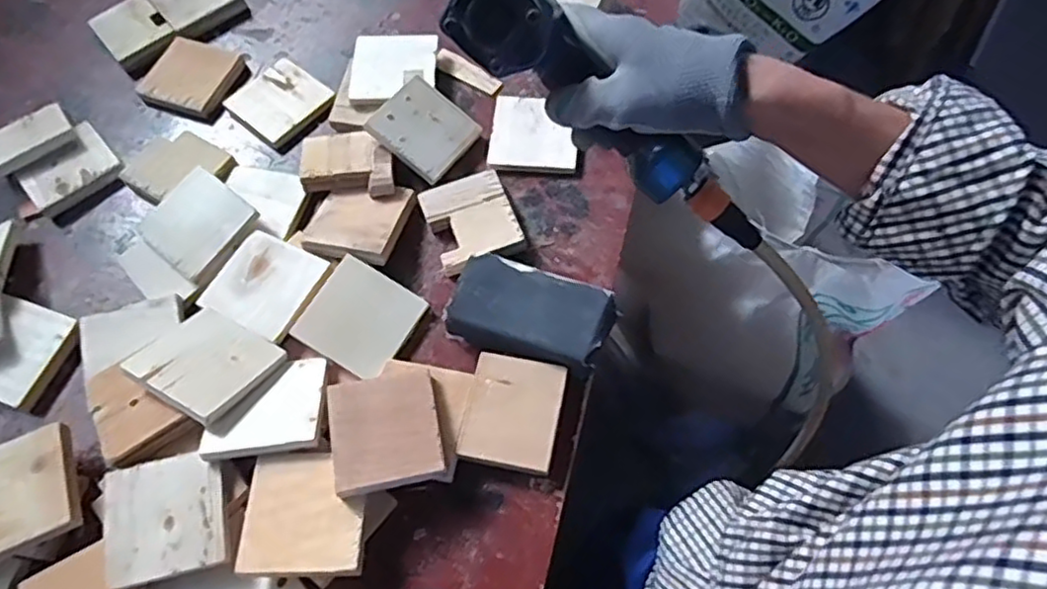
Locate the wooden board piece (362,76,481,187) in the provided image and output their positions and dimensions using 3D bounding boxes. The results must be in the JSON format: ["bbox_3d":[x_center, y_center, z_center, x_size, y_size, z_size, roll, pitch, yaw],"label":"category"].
[{"bbox_3d":[-0.101,-0.170,0.691,0.090,0.009,0.083,41,73,-7],"label":"wooden board piece"}]

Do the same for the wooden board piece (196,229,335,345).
[{"bbox_3d":[-0.239,-0.010,0.625,0.092,0.013,0.089,23,67,14],"label":"wooden board piece"}]

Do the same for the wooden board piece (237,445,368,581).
[{"bbox_3d":[-0.169,0.168,0.522,0.091,0.009,0.093,-1,64,-2],"label":"wooden board piece"}]

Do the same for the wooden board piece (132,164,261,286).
[{"bbox_3d":[-0.319,-0.070,0.662,0.086,0.016,0.090,38,82,10],"label":"wooden board piece"}]

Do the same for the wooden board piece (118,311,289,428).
[{"bbox_3d":[-0.272,0.059,0.574,0.098,0.012,0.089,26,46,12],"label":"wooden board piece"}]

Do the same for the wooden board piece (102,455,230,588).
[{"bbox_3d":[-0.280,0.175,0.526,0.089,0.014,0.089,-15,64,-4],"label":"wooden board piece"}]

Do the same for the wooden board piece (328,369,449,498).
[{"bbox_3d":[-0.111,0.109,0.545,0.084,0.027,0.092,-13,61,-6],"label":"wooden board piece"}]

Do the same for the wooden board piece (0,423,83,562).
[{"bbox_3d":[-0.408,0.160,0.539,0.086,0.015,0.090,-20,67,-13],"label":"wooden board piece"}]

